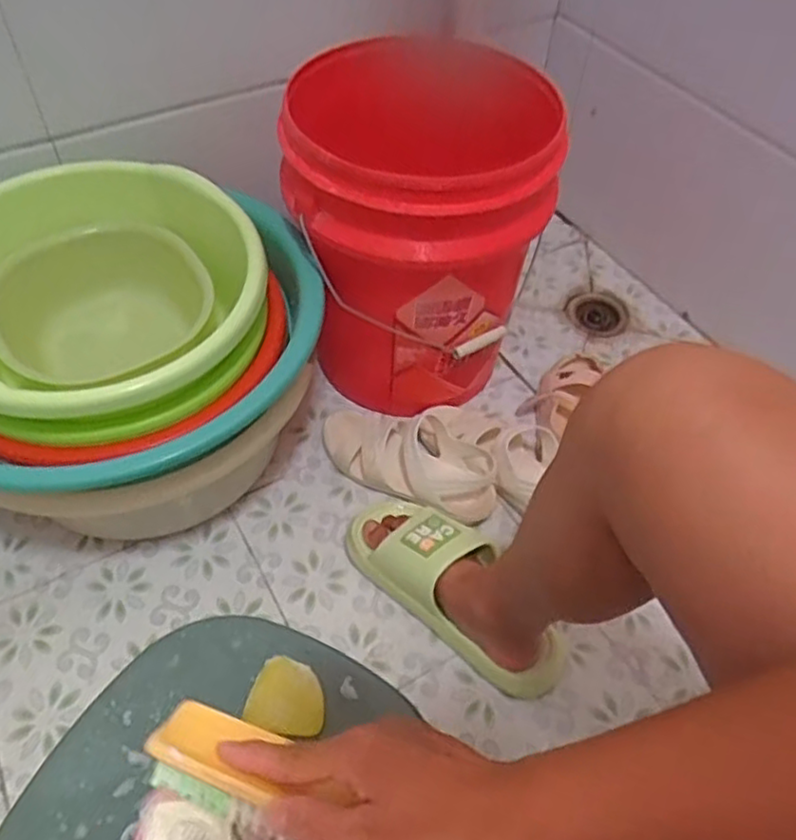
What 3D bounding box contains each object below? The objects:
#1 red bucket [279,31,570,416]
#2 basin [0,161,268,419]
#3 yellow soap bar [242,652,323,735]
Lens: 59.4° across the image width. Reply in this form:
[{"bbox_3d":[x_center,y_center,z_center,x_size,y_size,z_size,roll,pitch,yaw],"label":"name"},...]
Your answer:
[{"bbox_3d":[0.026,-0.228,0.879,0.296,0.376,0.337,15,54,9],"label":"red bucket"},{"bbox_3d":[-0.311,-0.115,0.774,0.378,0.212,0.286,-16,71,-25],"label":"basin"},{"bbox_3d":[-0.069,0.176,0.445,0.049,0.009,0.043,19,54,12],"label":"yellow soap bar"}]

